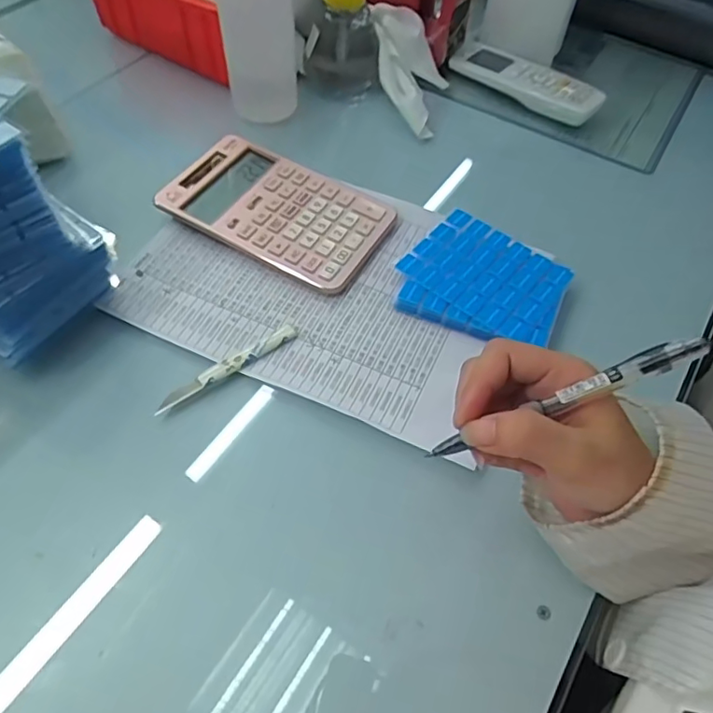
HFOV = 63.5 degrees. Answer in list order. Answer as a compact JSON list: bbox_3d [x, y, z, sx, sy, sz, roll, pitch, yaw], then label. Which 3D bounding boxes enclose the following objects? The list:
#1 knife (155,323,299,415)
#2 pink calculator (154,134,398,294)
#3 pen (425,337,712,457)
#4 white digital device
[{"bbox_3d":[-0.088,0.006,0.399,0.108,0.004,0.013,-32,63,-23],"label":"knife"},{"bbox_3d":[-0.066,-0.123,0.478,0.175,0.015,0.106,26,58,14],"label":"pink calculator"},{"bbox_3d":[0.099,0.020,0.277,0.137,0.008,0.013,-24,59,8],"label":"pen"},{"bbox_3d":[0.172,-0.290,0.597,0.171,0.032,0.051,39,62,21],"label":"white digital device"}]

